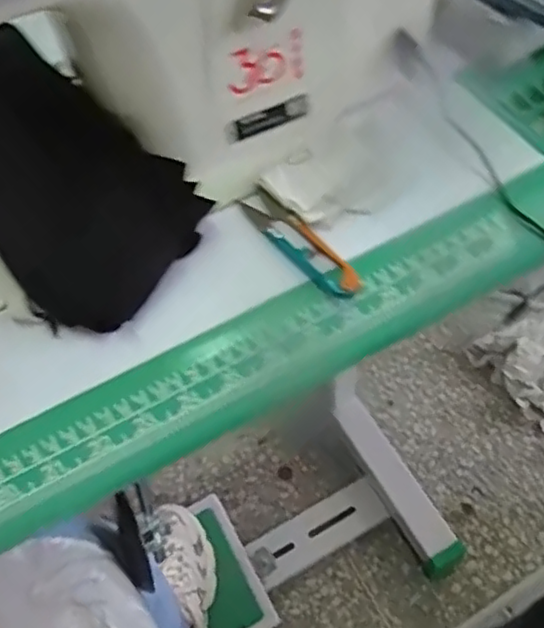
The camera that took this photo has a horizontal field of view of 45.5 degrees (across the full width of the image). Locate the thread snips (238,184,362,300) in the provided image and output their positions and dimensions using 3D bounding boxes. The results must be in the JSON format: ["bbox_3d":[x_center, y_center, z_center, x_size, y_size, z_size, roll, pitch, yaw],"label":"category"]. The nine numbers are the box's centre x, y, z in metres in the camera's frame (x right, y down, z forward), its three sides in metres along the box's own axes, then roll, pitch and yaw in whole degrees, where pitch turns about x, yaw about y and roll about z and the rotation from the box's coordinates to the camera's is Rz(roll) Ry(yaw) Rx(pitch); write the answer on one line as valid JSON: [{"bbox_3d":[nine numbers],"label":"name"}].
[{"bbox_3d":[0.016,-0.042,0.380,0.023,0.015,0.097,-35,61,-17],"label":"thread snips"}]

